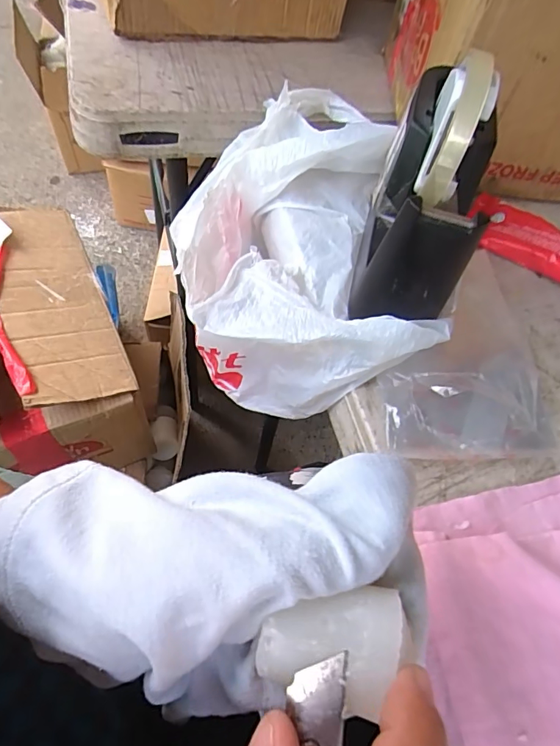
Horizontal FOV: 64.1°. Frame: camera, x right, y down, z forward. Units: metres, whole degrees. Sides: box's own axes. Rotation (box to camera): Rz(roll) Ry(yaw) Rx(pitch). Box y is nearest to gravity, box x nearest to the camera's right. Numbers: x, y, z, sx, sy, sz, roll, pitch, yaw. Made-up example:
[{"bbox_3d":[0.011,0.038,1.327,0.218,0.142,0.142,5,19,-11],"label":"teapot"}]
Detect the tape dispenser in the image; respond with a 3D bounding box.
[{"bbox_3d":[0.099,-0.125,0.301,0.066,0.128,0.179,19,60,5],"label":"tape dispenser"}]

